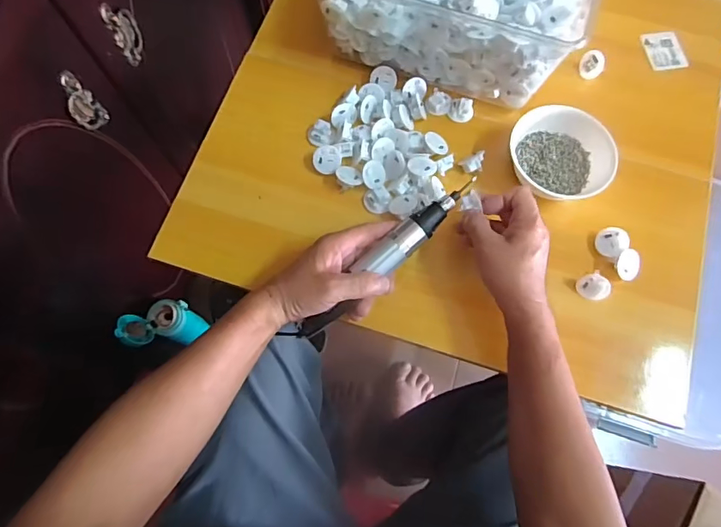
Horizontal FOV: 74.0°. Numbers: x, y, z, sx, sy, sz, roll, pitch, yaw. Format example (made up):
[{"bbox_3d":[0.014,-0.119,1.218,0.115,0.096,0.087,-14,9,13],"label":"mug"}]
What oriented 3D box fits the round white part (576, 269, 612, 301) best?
[{"bbox_3d":[0.262,0.026,0.535,0.015,0.032,0.032,-6,52,-48],"label":"round white part"}]

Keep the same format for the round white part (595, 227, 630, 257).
[{"bbox_3d":[0.286,-0.024,0.546,0.031,0.023,0.031,0,72,-1],"label":"round white part"}]

